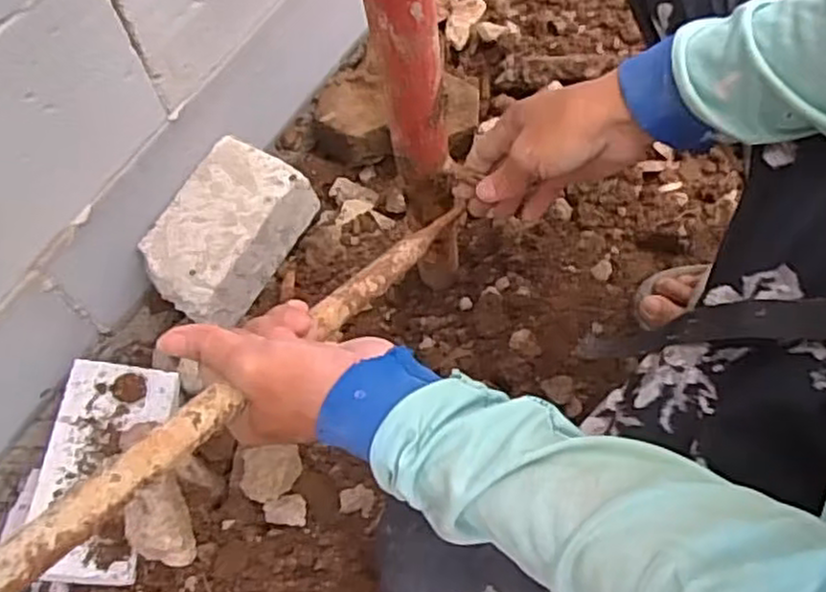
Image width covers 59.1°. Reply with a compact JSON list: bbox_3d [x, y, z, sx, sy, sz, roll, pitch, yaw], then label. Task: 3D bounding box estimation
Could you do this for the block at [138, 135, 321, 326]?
[{"bbox_3d":[-0.202,-0.065,0.781,0.106,0.089,0.181,30,70,11],"label":"block"}]

